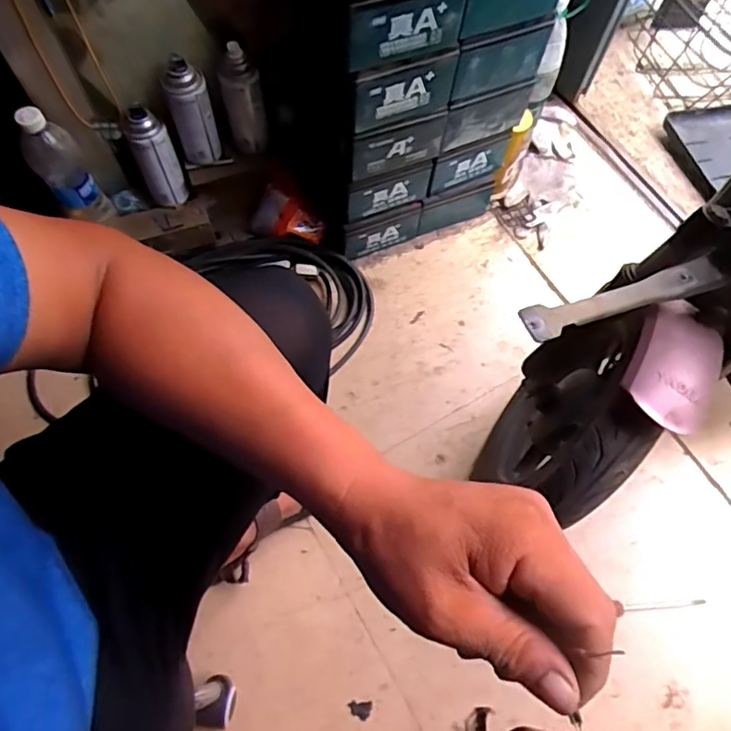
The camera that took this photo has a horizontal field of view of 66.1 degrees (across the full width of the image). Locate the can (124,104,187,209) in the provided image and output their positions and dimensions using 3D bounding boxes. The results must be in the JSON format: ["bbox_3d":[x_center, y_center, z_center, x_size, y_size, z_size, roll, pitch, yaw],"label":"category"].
[{"bbox_3d":[-0.322,-0.317,0.874,0.058,0.160,0.055,-12,68,-6],"label":"can"}]

